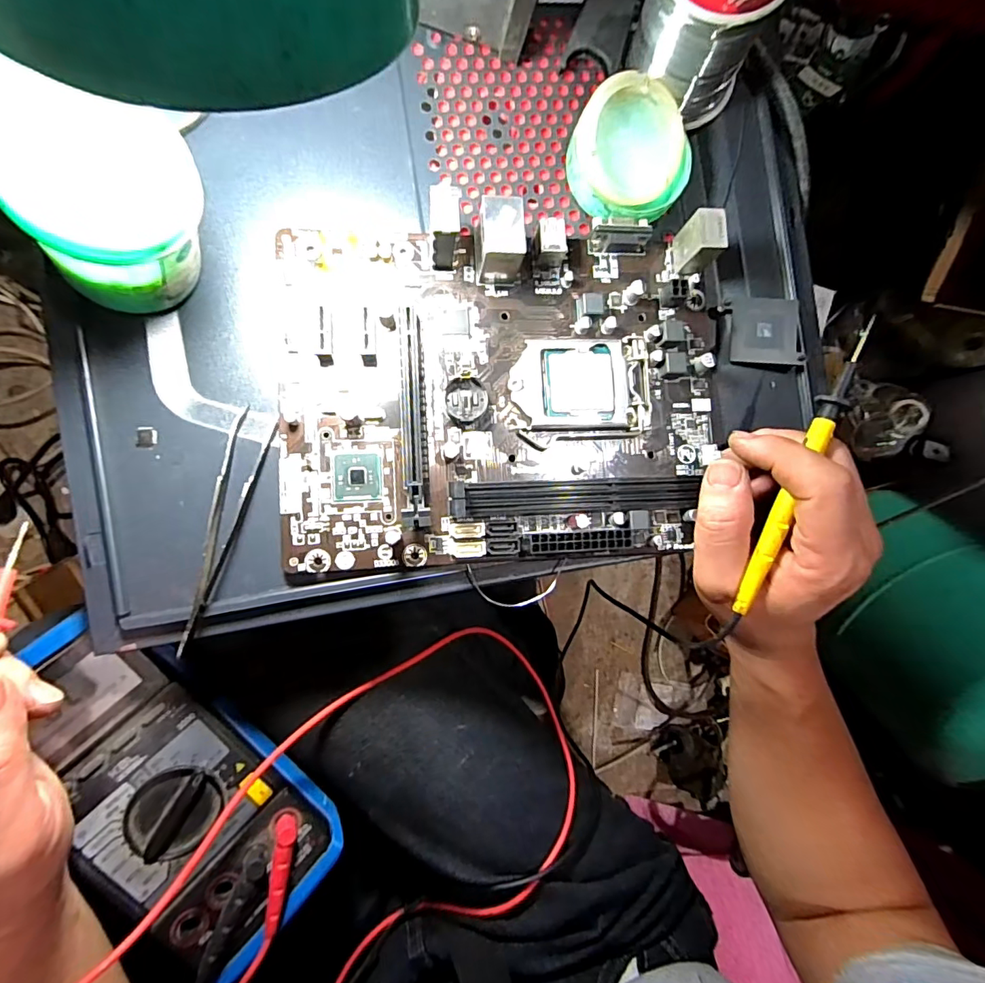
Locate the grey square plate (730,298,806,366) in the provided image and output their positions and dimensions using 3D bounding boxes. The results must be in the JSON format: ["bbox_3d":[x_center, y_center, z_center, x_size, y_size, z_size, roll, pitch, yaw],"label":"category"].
[{"bbox_3d":[0.152,-0.089,0.275,0.037,0.004,0.037,3,85,7],"label":"grey square plate"}]

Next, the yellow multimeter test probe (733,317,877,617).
[{"bbox_3d":[0.145,-0.011,0.232,0.008,0.010,0.140,22,94,-7],"label":"yellow multimeter test probe"}]

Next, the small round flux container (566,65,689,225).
[{"bbox_3d":[0.073,-0.175,0.257,0.061,0.029,0.061,0,89,-8],"label":"small round flux container"}]

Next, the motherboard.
[{"bbox_3d":[0.011,-0.052,0.245,0.221,0.030,0.170,-2,89,-8],"label":"motherboard"}]

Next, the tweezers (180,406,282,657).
[{"bbox_3d":[-0.125,0.016,0.226,0.018,0.015,0.109,16,87,-8],"label":"tweezers"}]

